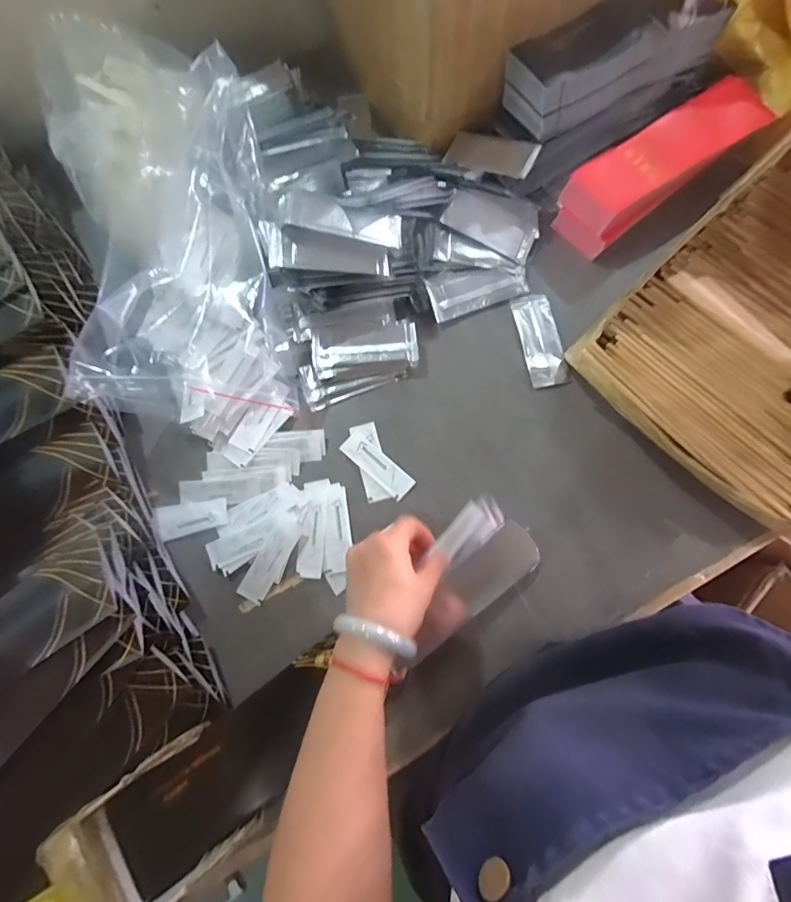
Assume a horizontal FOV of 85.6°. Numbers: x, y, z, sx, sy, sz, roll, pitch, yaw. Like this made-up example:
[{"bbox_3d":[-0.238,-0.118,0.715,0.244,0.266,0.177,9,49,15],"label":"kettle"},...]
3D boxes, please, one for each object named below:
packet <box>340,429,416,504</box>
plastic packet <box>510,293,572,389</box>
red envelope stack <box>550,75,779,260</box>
[{"bbox_3d":[-0.021,0.016,0.492,0.093,0.004,0.030,41,80,11],"label":"packet"},{"bbox_3d":[0.180,-0.140,0.530,0.047,0.010,0.128,-9,75,-1],"label":"plastic packet"},{"bbox_3d":[0.347,-0.374,0.558,0.293,0.056,0.095,-38,78,-8],"label":"red envelope stack"}]

